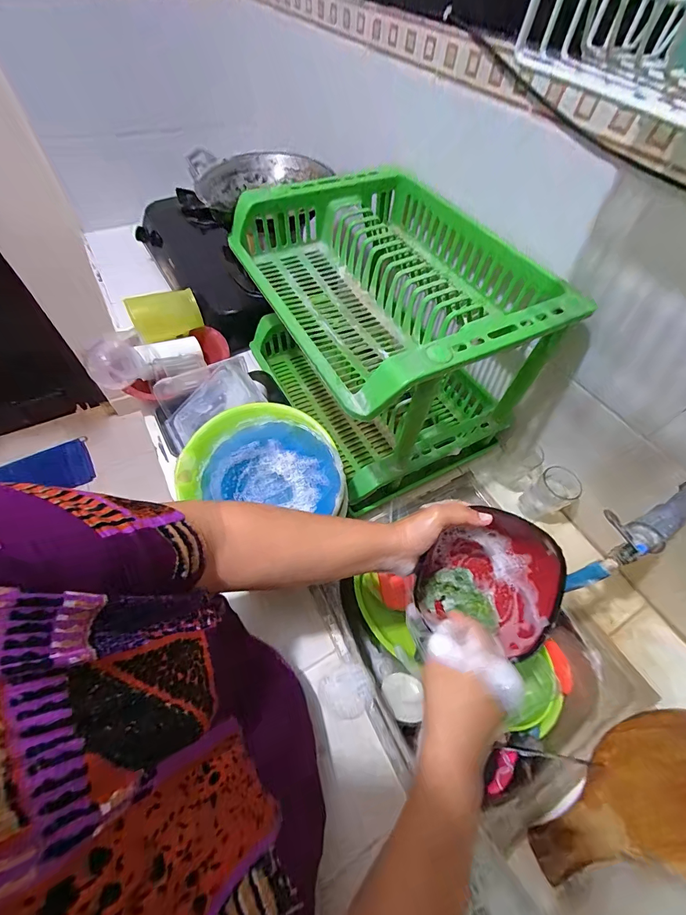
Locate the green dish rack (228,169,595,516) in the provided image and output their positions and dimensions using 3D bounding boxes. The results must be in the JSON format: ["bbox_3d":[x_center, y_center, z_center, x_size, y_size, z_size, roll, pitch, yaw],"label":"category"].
[{"bbox_3d":[0.053,-0.236,0.646,0.360,0.319,0.498,-23,62,-18],"label":"green dish rack"}]

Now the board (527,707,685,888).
[{"bbox_3d":[0.339,0.385,0.386,0.263,0.181,0.014,-30,78,-5],"label":"board"}]

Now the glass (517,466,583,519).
[{"bbox_3d":[0.368,0.072,0.633,0.067,0.105,0.061,2,57,-3],"label":"glass"}]

